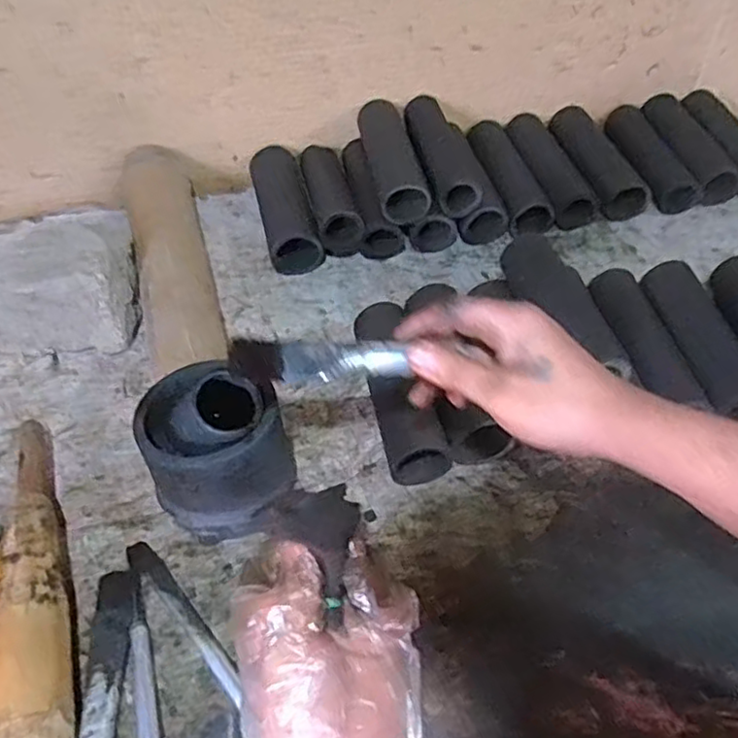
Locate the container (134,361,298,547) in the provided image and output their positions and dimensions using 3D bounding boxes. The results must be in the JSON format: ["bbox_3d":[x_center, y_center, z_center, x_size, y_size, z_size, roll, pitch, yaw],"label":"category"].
[{"bbox_3d":[-0.114,0.062,0.497,0.102,0.132,0.103,-1,46,1],"label":"container"}]

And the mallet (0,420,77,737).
[{"bbox_3d":[-0.242,0.143,0.472,0.048,0.048,0.283,-14,49,-12],"label":"mallet"}]

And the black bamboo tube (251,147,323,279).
[{"bbox_3d":[-0.100,-0.186,0.771,0.057,0.046,0.188,-12,48,-10],"label":"black bamboo tube"}]

